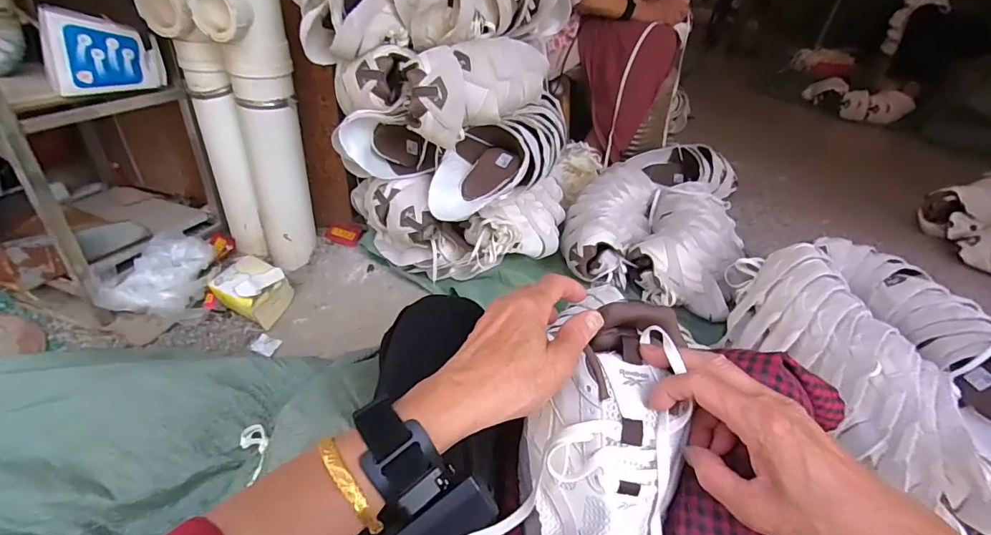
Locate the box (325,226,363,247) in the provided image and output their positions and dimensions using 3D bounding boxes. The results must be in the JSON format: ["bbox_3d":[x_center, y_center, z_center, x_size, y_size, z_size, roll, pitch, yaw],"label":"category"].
[{"bbox_3d":[-0.379,-0.080,1.155,0.095,0.034,0.040,13,38,9],"label":"box"}]

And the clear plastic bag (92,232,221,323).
[{"bbox_3d":[-0.700,0.021,0.983,0.167,0.101,0.194,10,38,6],"label":"clear plastic bag"}]

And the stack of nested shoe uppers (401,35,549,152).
[{"bbox_3d":[-0.019,-0.320,0.815,0.113,0.145,0.322,24,42,22],"label":"stack of nested shoe uppers"}]

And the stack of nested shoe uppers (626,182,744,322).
[{"bbox_3d":[0.433,-0.042,1.040,0.219,0.152,0.359,22,41,20],"label":"stack of nested shoe uppers"}]

